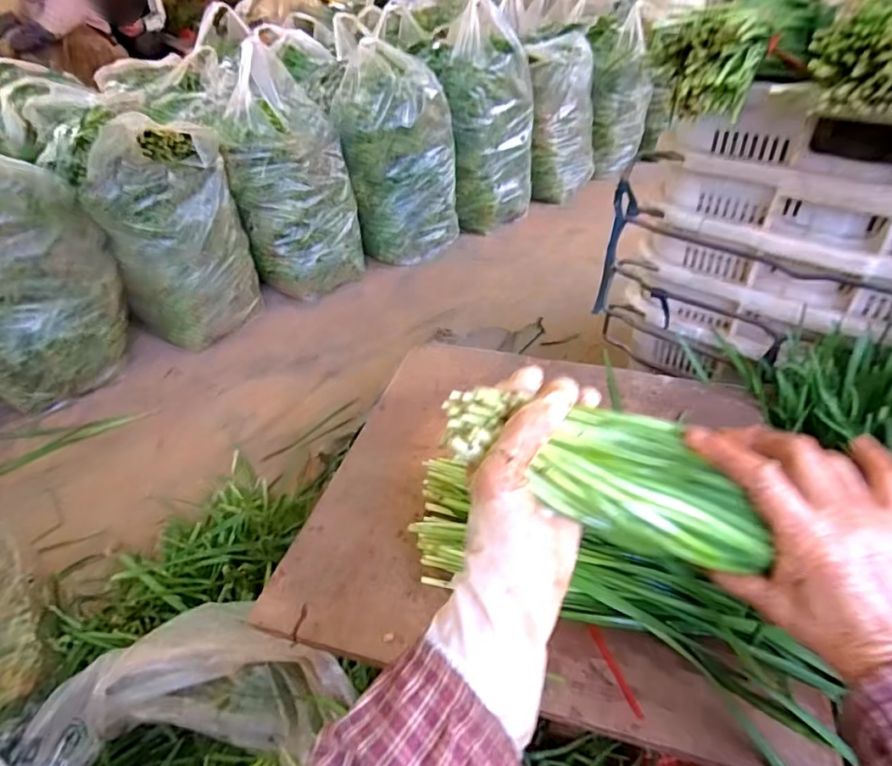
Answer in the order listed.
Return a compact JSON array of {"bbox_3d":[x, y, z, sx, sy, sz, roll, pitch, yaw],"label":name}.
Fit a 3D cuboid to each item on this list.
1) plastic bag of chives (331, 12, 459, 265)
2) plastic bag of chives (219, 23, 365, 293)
[{"bbox_3d":[-0.138,-0.660,1.630,0.321,0.564,0.277,-5,39,-4],"label":"plastic bag of chives"},{"bbox_3d":[-0.393,-0.531,1.443,0.284,0.552,0.223,-6,39,-6],"label":"plastic bag of chives"}]

